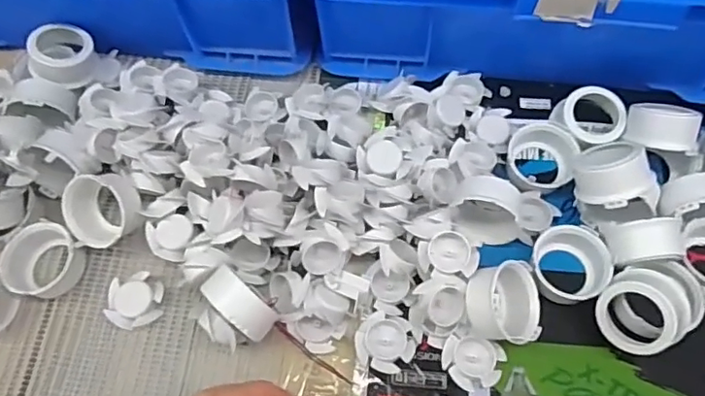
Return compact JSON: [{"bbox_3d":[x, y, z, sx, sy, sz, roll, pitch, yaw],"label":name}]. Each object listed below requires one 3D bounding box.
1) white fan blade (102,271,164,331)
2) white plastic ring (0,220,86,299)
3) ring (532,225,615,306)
[{"bbox_3d":[-0.158,0.075,0.406,0.038,0.012,0.039,-1,65,2],"label":"white fan blade"},{"bbox_3d":[-0.228,0.047,0.413,0.056,0.030,0.051,-1,65,2],"label":"white plastic ring"},{"bbox_3d":[0.155,0.049,0.399,0.054,0.025,0.053,-1,65,2],"label":"ring"}]

